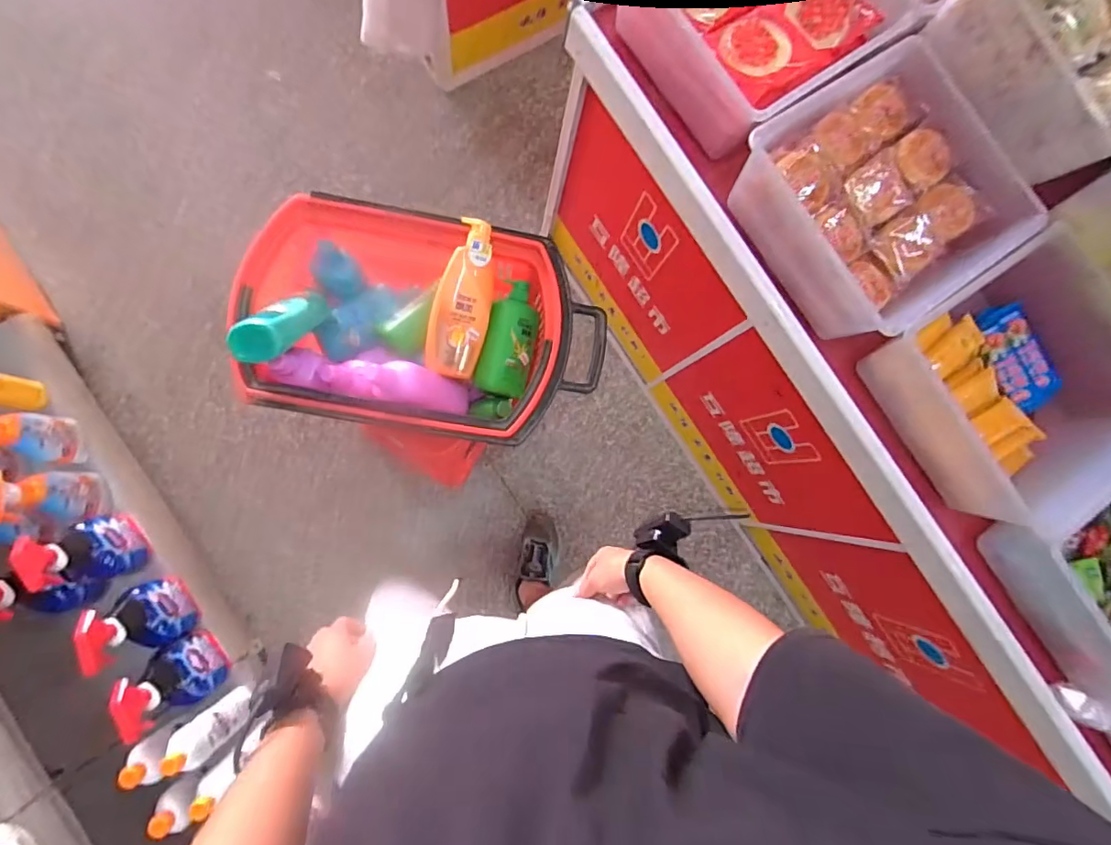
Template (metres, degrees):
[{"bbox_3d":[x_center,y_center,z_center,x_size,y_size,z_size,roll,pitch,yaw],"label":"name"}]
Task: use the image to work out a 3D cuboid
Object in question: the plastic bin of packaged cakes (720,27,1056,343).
[{"bbox_3d":[0.428,-0.300,0.707,0.280,0.142,0.297,-34,88,-10],"label":"plastic bin of packaged cakes"}]

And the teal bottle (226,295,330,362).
[{"bbox_3d":[-0.436,-0.162,0.867,0.066,0.225,0.060,15,118,-5],"label":"teal bottle"}]

